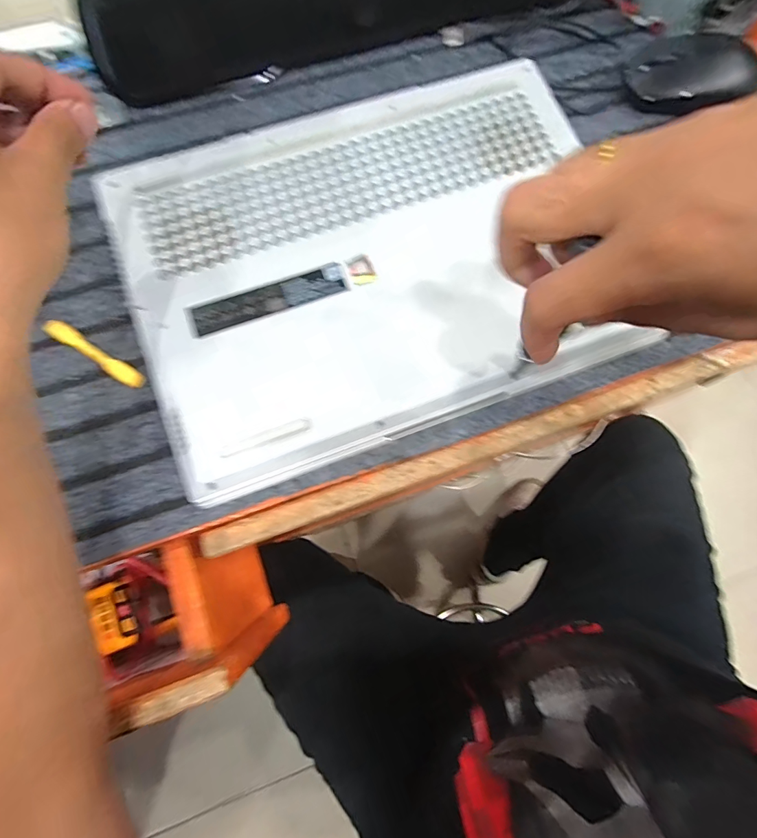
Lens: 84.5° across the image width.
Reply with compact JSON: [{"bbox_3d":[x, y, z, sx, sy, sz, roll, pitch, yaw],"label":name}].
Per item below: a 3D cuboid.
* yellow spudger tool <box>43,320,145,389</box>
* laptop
[{"bbox_3d":[-0.203,-0.047,0.298,0.080,0.008,0.013,33,77,6],"label":"yellow spudger tool"},{"bbox_3d":[-0.003,-0.117,0.306,0.339,0.028,0.253,-20,78,-7],"label":"laptop"}]

